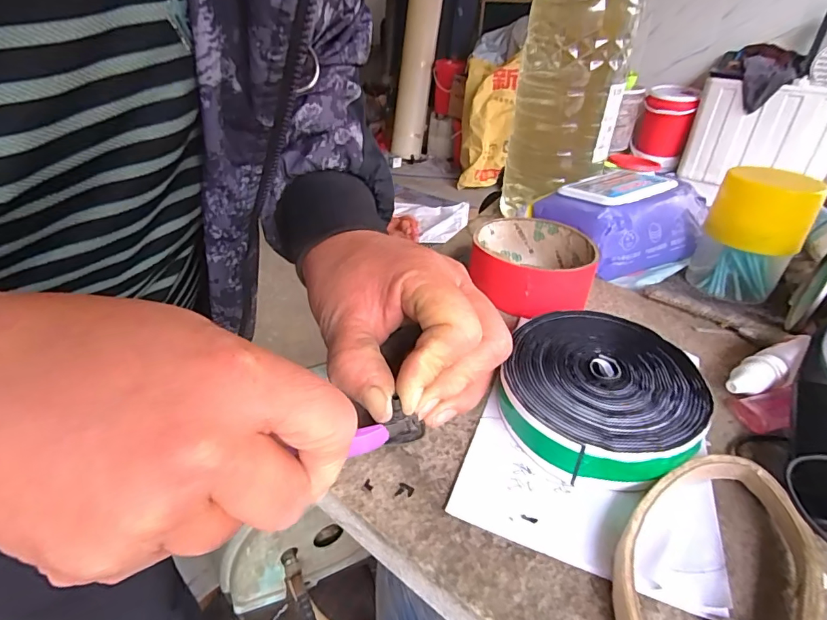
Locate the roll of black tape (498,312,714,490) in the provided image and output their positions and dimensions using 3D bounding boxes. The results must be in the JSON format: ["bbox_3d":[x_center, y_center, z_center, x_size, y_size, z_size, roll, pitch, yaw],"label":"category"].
[{"bbox_3d":[0.093,0.040,0.230,0.089,0.029,0.093,2,34,-1],"label":"roll of black tape"}]

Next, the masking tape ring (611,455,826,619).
[{"bbox_3d":[0.110,0.095,0.169,0.060,0.015,0.106,27,41,32],"label":"masking tape ring"}]

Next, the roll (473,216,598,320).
[{"bbox_3d":[0.082,-0.031,0.319,0.081,0.033,0.083,2,34,-1],"label":"roll"}]

